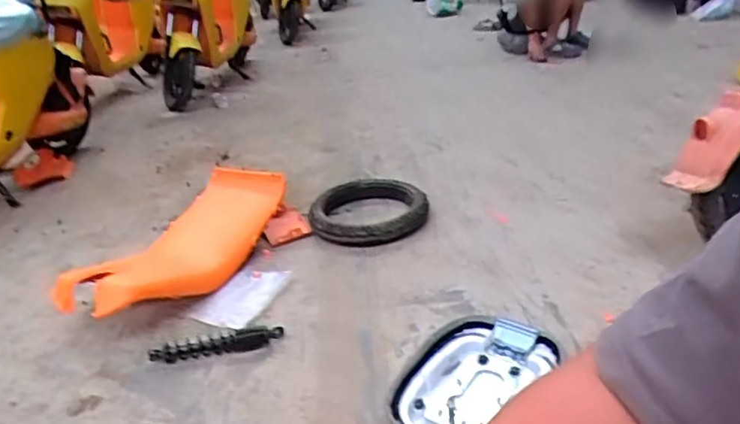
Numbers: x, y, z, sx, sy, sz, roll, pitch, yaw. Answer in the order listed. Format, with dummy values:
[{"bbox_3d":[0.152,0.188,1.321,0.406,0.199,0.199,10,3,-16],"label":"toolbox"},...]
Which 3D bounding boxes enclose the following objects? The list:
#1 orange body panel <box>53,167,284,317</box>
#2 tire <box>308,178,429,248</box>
[{"bbox_3d":[-0.485,0.092,1.535,0.227,0.175,0.638,12,31,30],"label":"orange body panel"},{"bbox_3d":[-0.010,-0.007,1.780,0.360,0.065,0.364,-12,28,-15],"label":"tire"}]

